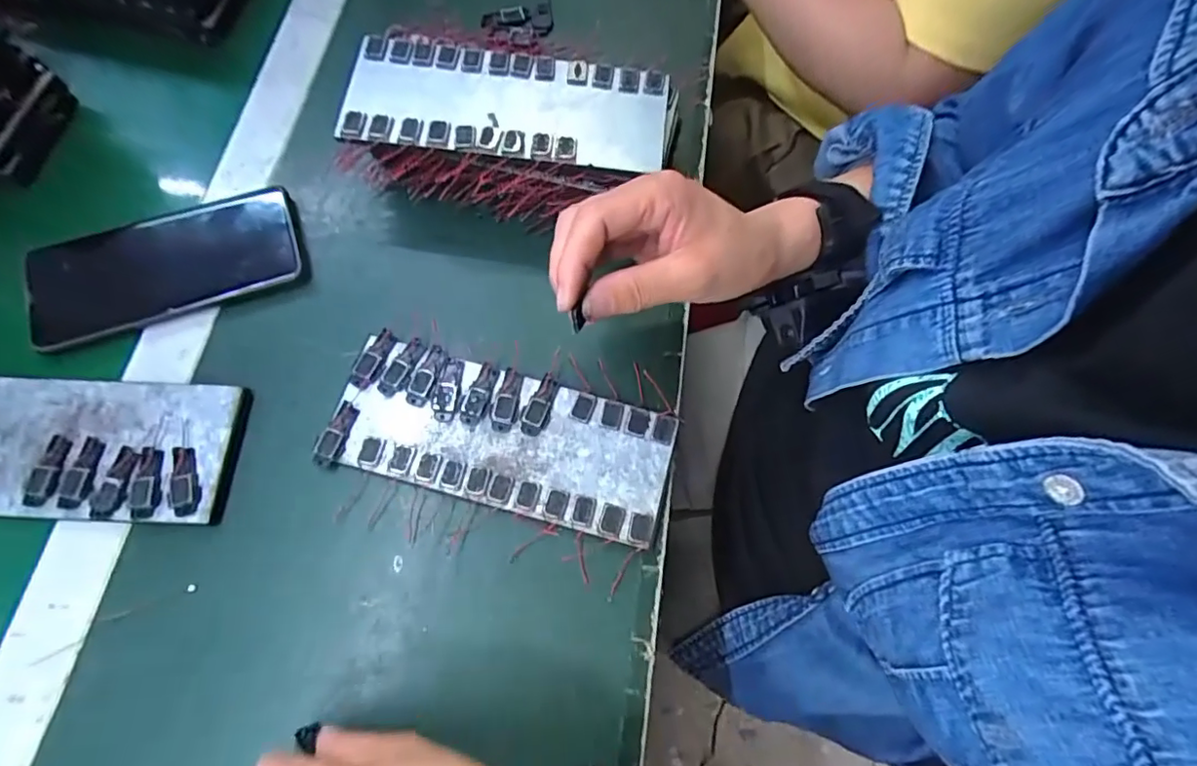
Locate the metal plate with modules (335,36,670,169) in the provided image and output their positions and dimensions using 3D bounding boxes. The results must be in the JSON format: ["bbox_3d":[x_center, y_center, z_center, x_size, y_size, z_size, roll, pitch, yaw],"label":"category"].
[{"bbox_3d":[-0.056,-0.178,0.359,0.199,0.012,0.077,6,71,0],"label":"metal plate with modules"}]

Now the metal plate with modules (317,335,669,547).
[{"bbox_3d":[-0.057,0.032,0.339,0.197,0.011,0.081,15,71,3],"label":"metal plate with modules"}]

